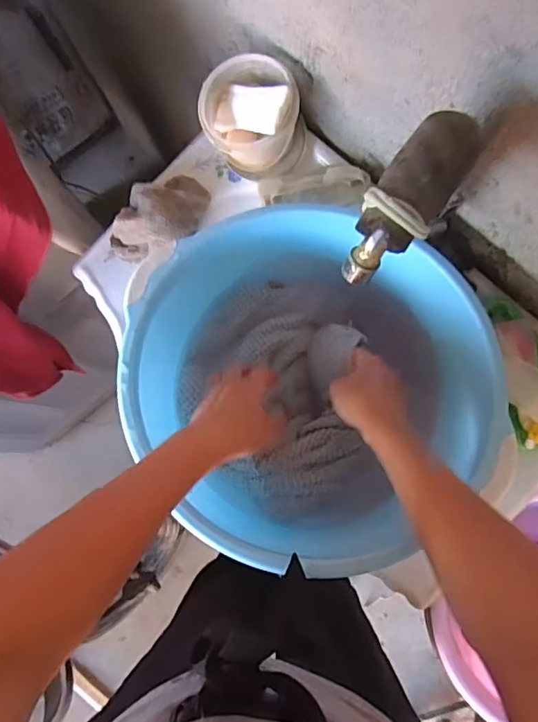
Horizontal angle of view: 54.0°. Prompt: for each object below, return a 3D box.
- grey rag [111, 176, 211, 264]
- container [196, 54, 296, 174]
[{"bbox_3d":[-0.141,-0.183,0.663,0.139,0.040,0.083,-21,81,0],"label":"grey rag"},{"bbox_3d":[-0.023,-0.292,0.629,0.110,0.087,0.108,0,82,3],"label":"container"}]

